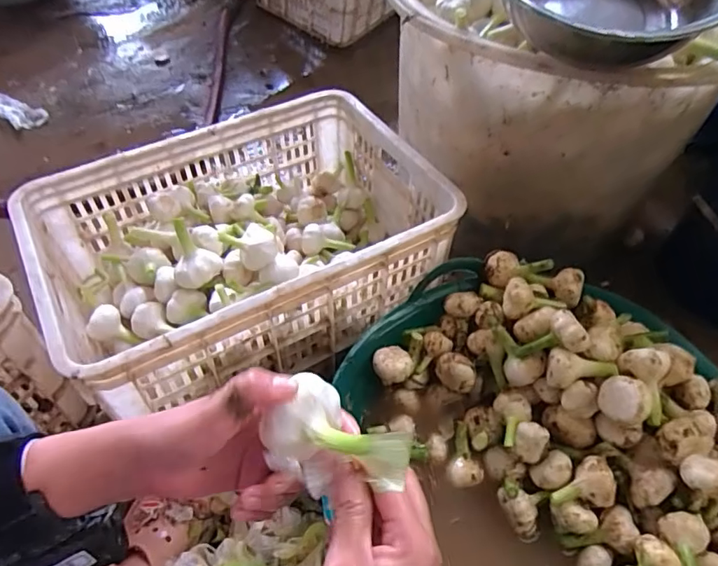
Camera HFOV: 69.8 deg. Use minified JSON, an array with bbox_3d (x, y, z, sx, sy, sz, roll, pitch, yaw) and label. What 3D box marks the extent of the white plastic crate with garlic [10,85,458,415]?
[{"bbox_3d":[-0.167,-0.068,0.759,0.521,0.193,0.373,-23,58,-18],"label":"white plastic crate with garlic"}]

